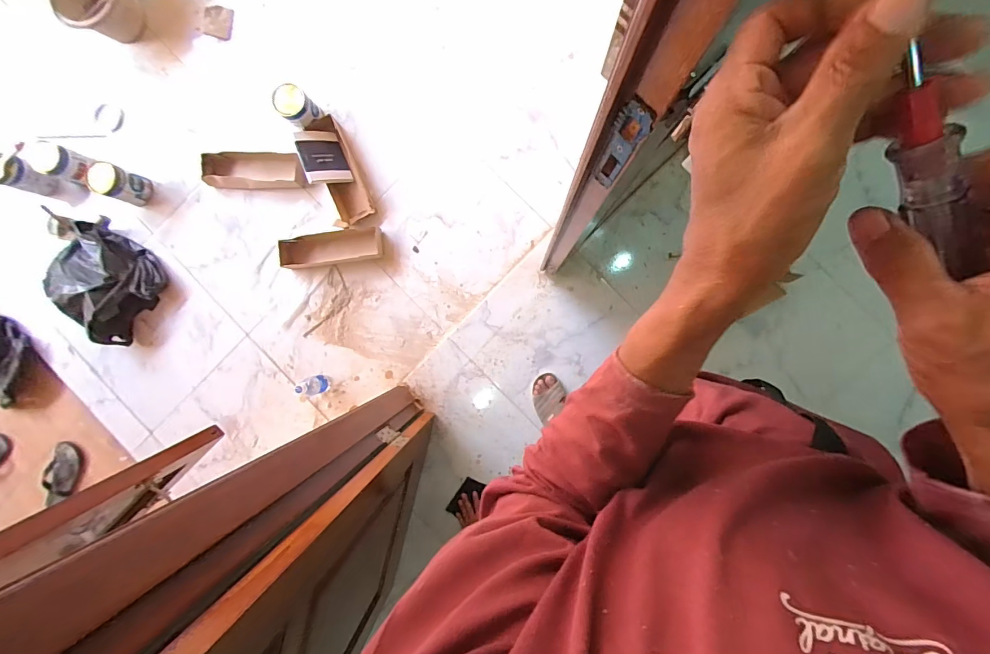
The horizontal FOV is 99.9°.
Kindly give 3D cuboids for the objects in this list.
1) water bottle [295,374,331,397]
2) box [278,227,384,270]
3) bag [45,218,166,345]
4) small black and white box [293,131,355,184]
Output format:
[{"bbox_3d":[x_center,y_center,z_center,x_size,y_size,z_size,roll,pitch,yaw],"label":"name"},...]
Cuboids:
[{"bbox_3d":[-0.589,0.192,1.366,0.049,0.152,0.065,-13,88,5],"label":"water bottle"},{"bbox_3d":[-0.561,-0.268,1.422,0.365,0.066,0.111,-7,90,4],"label":"box"},{"bbox_3d":[-1.362,-0.158,1.438,0.333,0.191,0.330,34,92,4],"label":"bag"},{"bbox_3d":[-0.567,-0.560,1.371,0.145,0.024,0.175,-17,88,-38],"label":"small black and white box"}]

